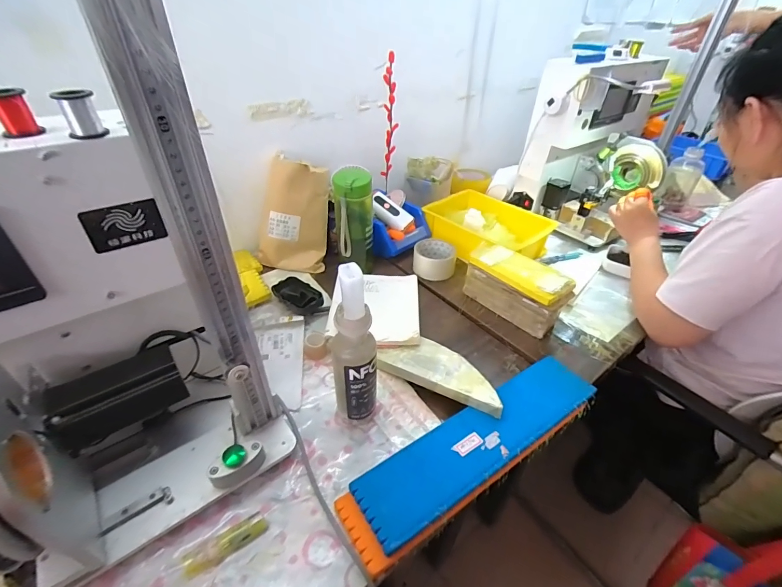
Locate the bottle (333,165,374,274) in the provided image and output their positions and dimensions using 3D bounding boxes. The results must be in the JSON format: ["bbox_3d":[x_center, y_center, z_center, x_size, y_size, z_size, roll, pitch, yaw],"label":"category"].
[{"bbox_3d":[-0.067,-0.129,0.687,0.069,0.188,0.058,-4,39,-8],"label":"bottle"}]

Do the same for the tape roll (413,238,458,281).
[{"bbox_3d":[0.088,-0.070,0.752,0.083,0.045,0.086,1,38,-1],"label":"tape roll"}]

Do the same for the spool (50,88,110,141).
[{"bbox_3d":[-0.240,-0.138,0.290,0.025,0.038,0.021,-20,43,-25],"label":"spool"}]

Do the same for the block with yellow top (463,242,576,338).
[{"bbox_3d":[0.209,-0.011,0.631,0.065,0.089,0.169,-28,47,-32],"label":"block with yellow top"}]

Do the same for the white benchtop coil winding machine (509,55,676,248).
[{"bbox_3d":[0.471,-0.334,0.843,0.273,0.312,0.323,27,45,28],"label":"white benchtop coil winding machine"}]

